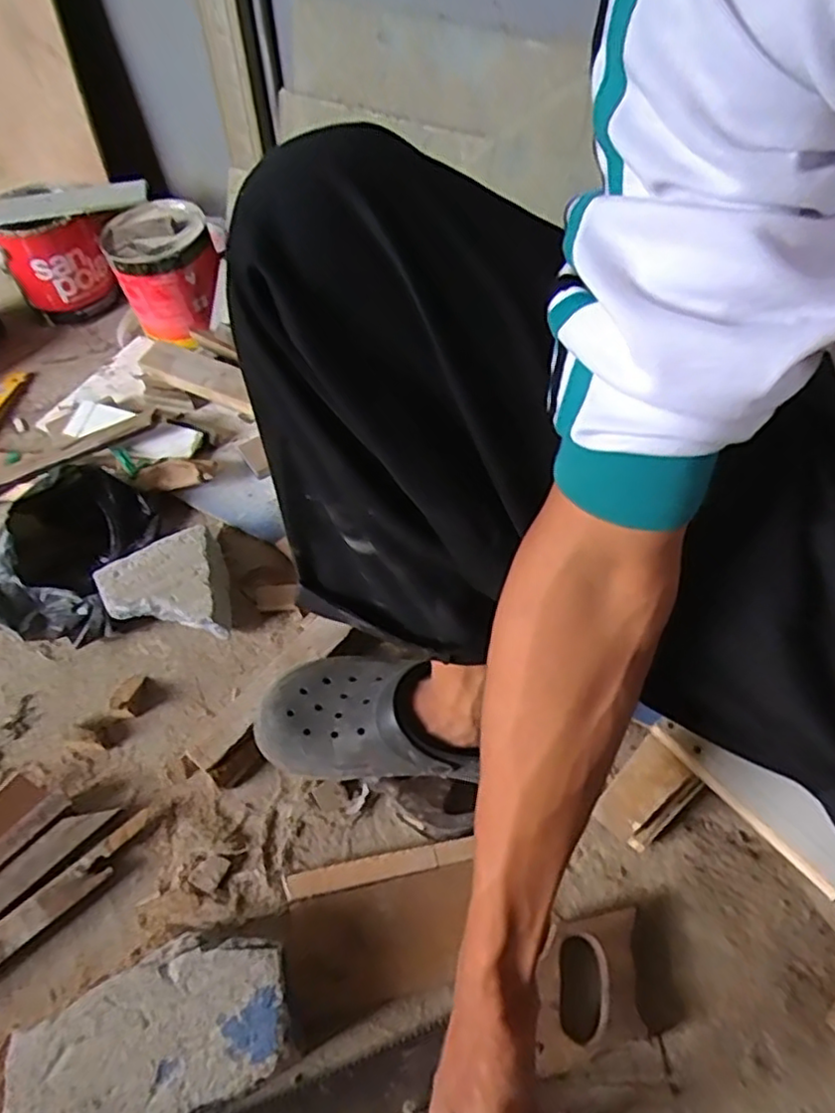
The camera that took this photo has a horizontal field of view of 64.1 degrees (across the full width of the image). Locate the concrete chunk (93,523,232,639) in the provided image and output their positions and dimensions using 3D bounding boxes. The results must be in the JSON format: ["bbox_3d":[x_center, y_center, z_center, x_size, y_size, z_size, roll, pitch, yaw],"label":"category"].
[{"bbox_3d":[-0.280,0.047,0.753,0.122,0.080,0.120,-16,57,-10],"label":"concrete chunk"}]

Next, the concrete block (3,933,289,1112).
[{"bbox_3d":[-0.199,0.376,0.511,0.205,0.064,0.113,-23,58,-14],"label":"concrete block"}]

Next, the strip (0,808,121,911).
[{"bbox_3d":[-0.373,0.301,0.602,0.205,0.020,0.033,-39,78,-22],"label":"strip"}]

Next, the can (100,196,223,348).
[{"bbox_3d":[-0.375,-0.429,1.012,0.148,0.153,0.156,-19,57,-12],"label":"can"}]

